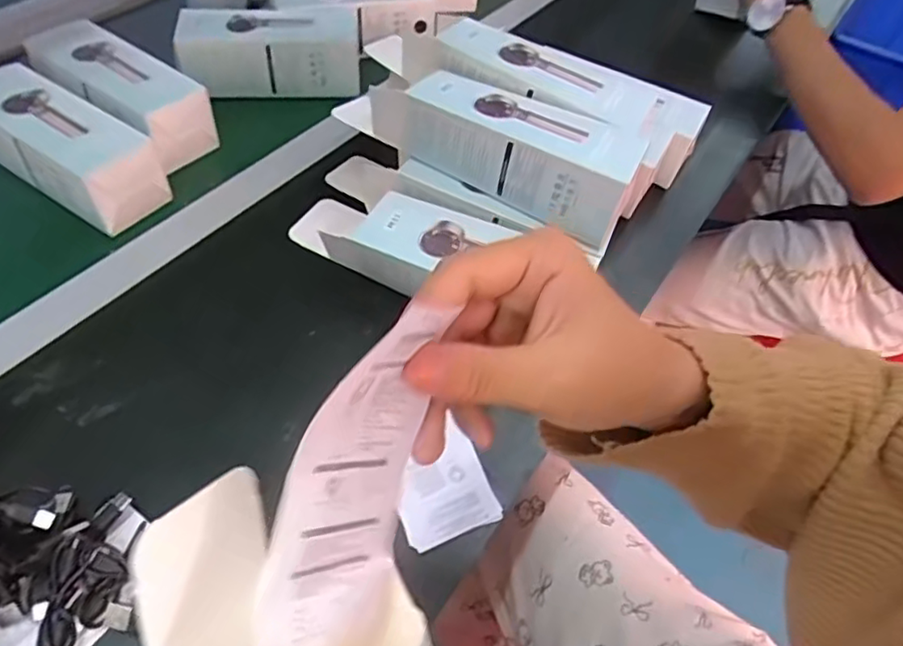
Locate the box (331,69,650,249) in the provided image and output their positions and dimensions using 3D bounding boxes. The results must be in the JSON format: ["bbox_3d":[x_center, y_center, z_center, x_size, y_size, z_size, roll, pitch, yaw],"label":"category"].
[{"bbox_3d":[0.025,-0.129,0.461,0.221,0.078,0.069,25,53,14],"label":"box"}]

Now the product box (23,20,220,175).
[{"bbox_3d":[-0.281,-0.198,0.540,0.160,0.062,0.068,31,55,19],"label":"product box"}]

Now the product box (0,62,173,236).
[{"bbox_3d":[-0.308,-0.140,0.501,0.163,0.061,0.068,29,54,17],"label":"product box"}]

